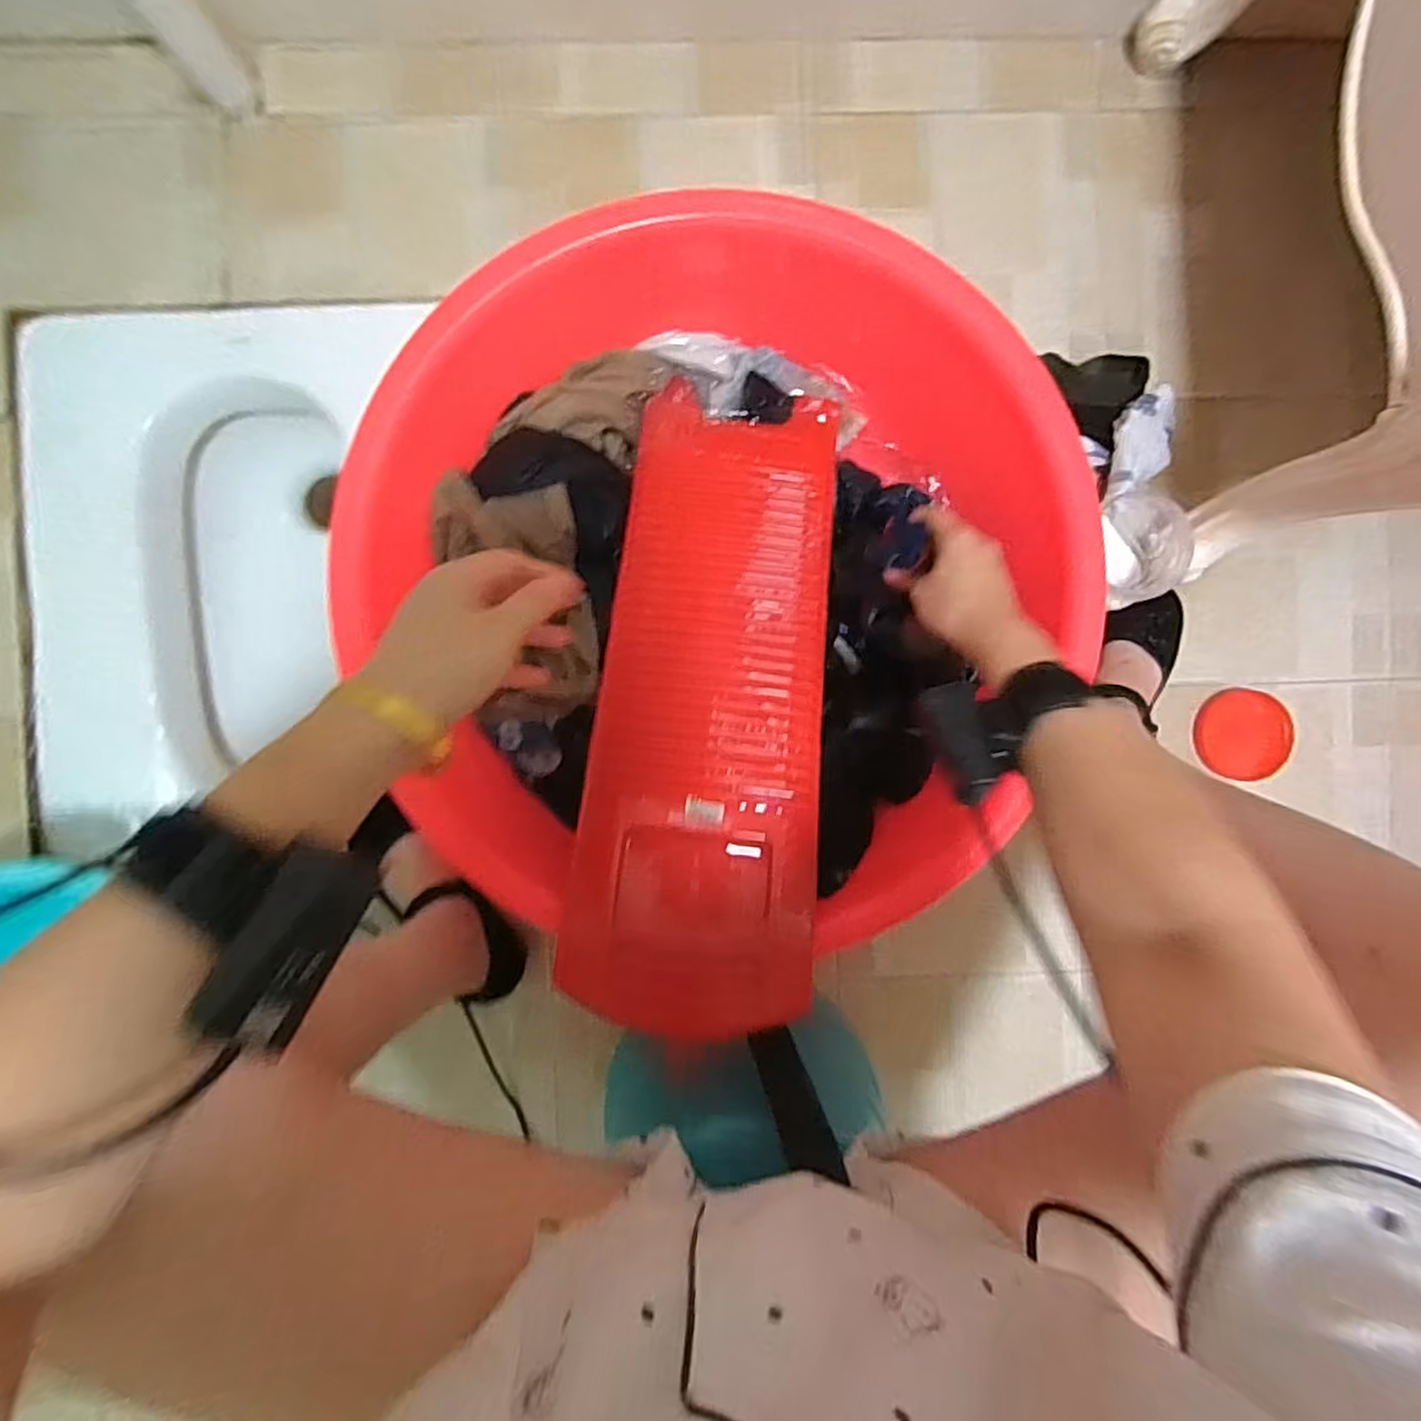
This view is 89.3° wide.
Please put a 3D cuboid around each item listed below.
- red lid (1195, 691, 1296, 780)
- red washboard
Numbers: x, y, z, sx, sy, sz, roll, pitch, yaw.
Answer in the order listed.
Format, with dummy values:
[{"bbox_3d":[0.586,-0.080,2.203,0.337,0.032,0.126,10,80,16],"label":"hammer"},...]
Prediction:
[{"bbox_3d":[0.560,0.026,0.755,0.095,0.008,0.093,0,91,-2],"label":"red lid"},{"bbox_3d":[0.005,-0.030,0.600,0.183,0.018,0.535,7,71,-2],"label":"red washboard"}]

